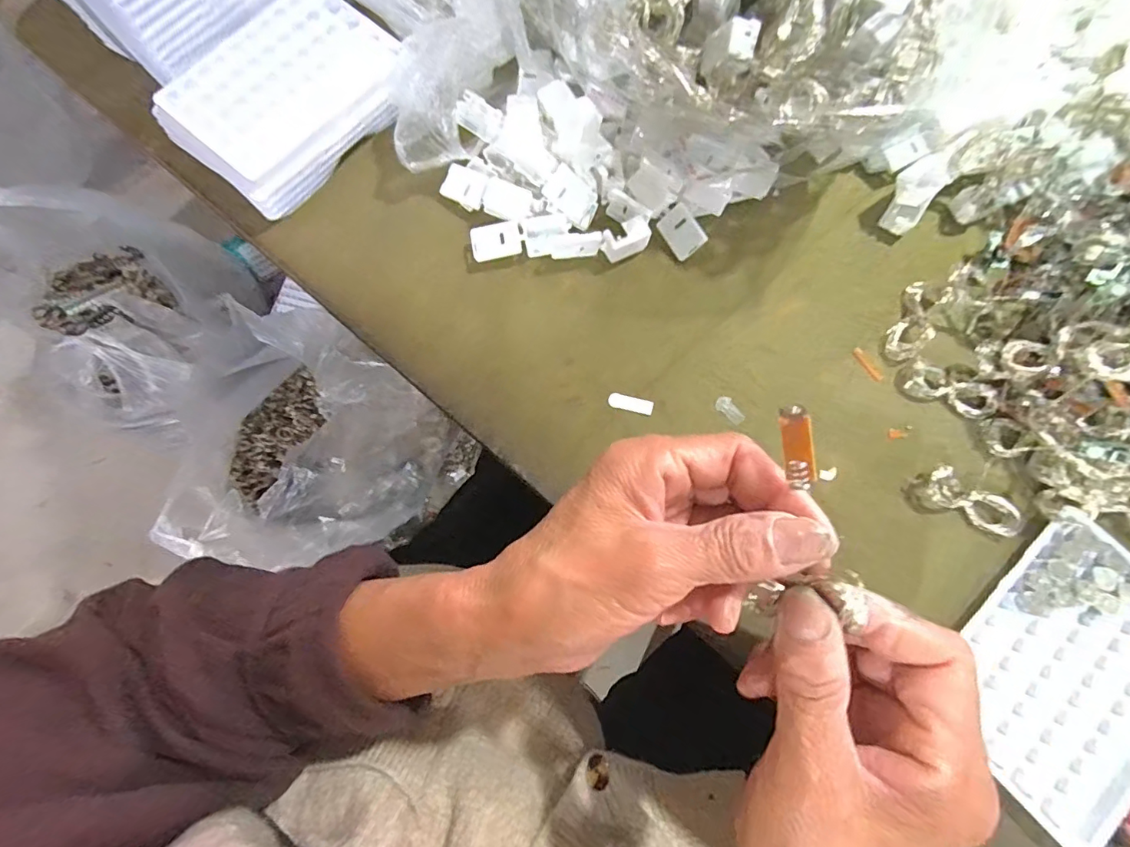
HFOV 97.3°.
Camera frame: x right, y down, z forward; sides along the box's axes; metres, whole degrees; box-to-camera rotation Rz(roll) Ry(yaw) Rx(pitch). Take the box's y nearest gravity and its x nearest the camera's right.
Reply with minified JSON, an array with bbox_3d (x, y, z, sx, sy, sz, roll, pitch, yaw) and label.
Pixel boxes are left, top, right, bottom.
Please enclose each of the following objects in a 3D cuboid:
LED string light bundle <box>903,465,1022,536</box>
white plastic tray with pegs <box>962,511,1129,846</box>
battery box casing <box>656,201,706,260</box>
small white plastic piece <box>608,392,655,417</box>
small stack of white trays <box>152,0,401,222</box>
[{"bbox_3d":[0.204,0.042,0.251,0.052,0.014,0.021,31,80,7],"label":"LED string light bundle"},{"bbox_3d":[0.241,0.118,0.235,0.124,0.009,0.093,-43,80,-8],"label":"white plastic tray with pegs"},{"bbox_3d":[0.067,-0.110,0.286,0.020,0.008,0.027,-36,84,31],"label":"battery box casing"},{"bbox_3d":[0.036,-0.010,0.268,0.024,0.004,0.008,15,78,4],"label":"small white plastic piece"},{"bbox_3d":[-0.159,-0.190,0.293,0.084,0.031,0.125,42,81,9],"label":"small stack of white trays"}]

